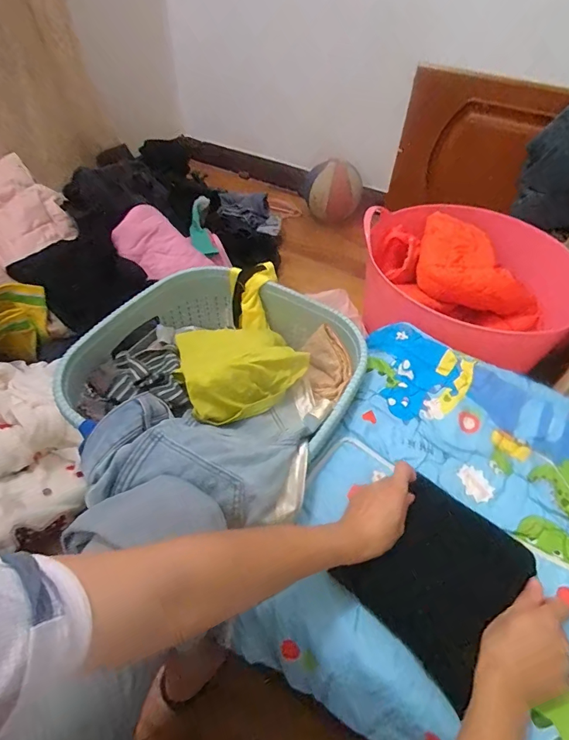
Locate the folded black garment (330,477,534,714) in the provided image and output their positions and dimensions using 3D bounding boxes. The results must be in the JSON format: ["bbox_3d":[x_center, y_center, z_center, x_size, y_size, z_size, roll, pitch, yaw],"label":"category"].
[{"bbox_3d":[0.176,0.232,0.480,0.165,0.042,0.156,-35,59,-28],"label":"folded black garment"}]

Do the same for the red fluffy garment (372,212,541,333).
[{"bbox_3d":[0.375,-0.205,0.927,0.199,0.139,0.325,-28,56,-24],"label":"red fluffy garment"}]

